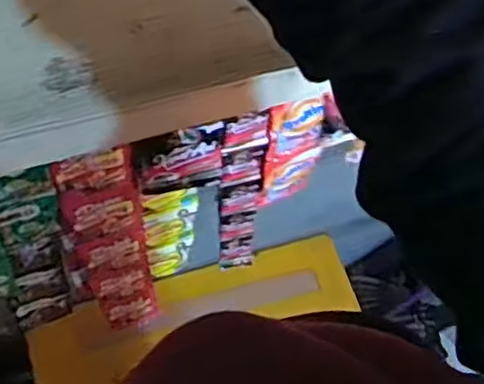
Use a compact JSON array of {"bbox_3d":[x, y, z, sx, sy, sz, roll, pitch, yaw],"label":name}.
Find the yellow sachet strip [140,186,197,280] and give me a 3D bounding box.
[{"bbox_3d":[-0.095,0.057,0.982,0.076,0.248,0.022,-22,68,-13],"label":"yellow sachet strip"}]

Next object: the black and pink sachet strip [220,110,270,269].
[{"bbox_3d":[-0.002,0.015,0.920,0.052,0.414,0.023,-1,65,-3],"label":"black and pink sachet strip"}]

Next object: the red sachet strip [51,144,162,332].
[{"bbox_3d":[-0.165,0.086,0.945,0.089,0.511,0.037,-15,67,-10],"label":"red sachet strip"}]

